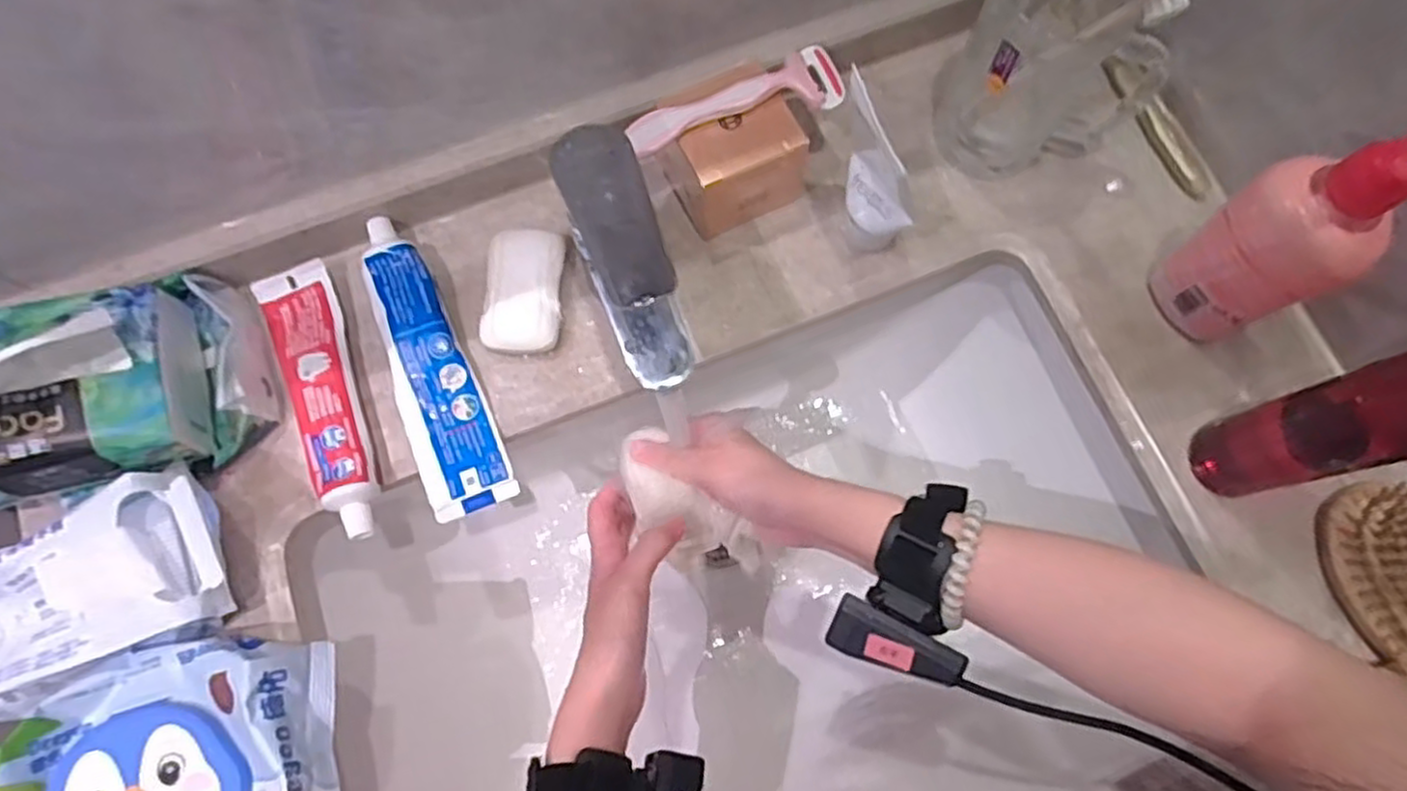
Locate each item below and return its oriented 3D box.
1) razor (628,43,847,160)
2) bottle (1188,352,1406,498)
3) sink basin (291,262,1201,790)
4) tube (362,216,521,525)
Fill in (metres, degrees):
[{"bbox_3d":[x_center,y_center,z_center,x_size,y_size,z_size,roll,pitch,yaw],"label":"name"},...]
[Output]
[{"bbox_3d":[0.021,-0.170,0.441,0.134,0.016,0.038,-27,75,-7],"label":"razor"},{"bbox_3d":[0.322,0.016,0.378,0.037,0.186,0.044,-15,74,-4],"label":"bottle"},{"bbox_3d":[0.028,0.143,0.523,0.520,0.166,0.352,-21,75,-5],"label":"sink basin"},{"bbox_3d":[-0.174,-0.021,0.465,0.050,0.031,0.193,-23,75,-6],"label":"tube"}]

